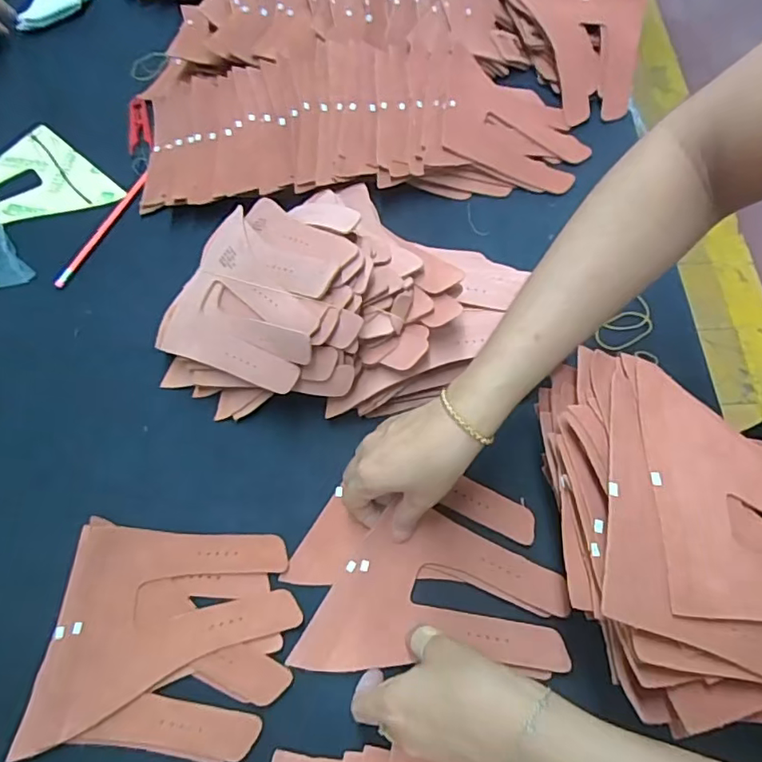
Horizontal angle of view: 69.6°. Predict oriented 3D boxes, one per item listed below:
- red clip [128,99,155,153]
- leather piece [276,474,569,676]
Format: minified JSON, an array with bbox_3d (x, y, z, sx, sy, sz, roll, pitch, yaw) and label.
[{"bbox_3d":[-0.271,-0.291,0.618,0.028,0.007,0.080,-12,66,-5],"label":"red clip"},{"bbox_3d":[0.034,0.149,0.427,0.203,0.011,0.134,2,66,1],"label":"leather piece"}]

